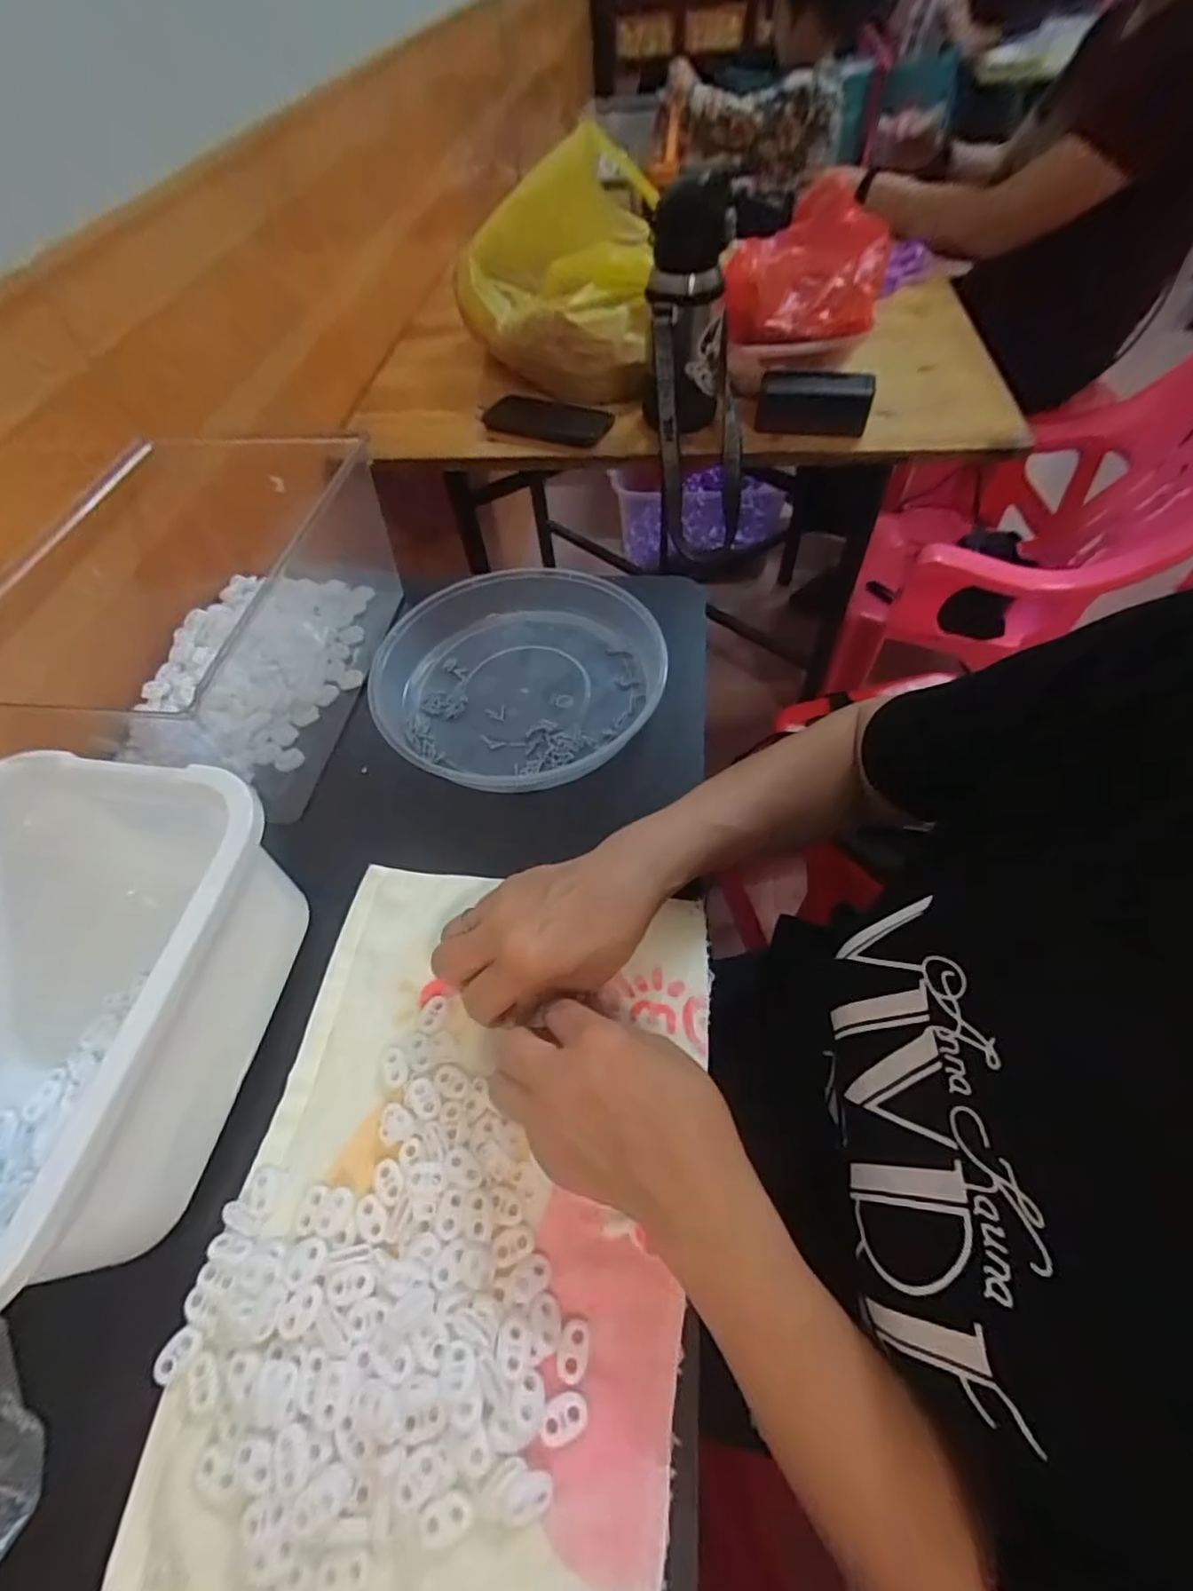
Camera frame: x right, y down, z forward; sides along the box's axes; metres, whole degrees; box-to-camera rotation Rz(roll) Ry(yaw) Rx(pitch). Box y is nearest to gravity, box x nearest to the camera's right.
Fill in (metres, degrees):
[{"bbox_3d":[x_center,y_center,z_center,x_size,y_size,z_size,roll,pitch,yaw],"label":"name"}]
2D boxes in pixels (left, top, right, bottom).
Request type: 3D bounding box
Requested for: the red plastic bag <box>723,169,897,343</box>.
[{"bbox_3d":[0.252,-0.629,0.726,0.166,0.081,0.225,12,59,12],"label":"red plastic bag"}]

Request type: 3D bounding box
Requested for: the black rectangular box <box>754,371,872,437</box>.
[{"bbox_3d":[0.258,-0.471,0.726,0.127,0.048,0.062,7,58,9],"label":"black rectangular box"}]

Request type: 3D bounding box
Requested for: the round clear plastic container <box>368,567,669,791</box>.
[{"bbox_3d":[-0.064,-0.106,0.507,0.221,0.030,0.215,-1,56,2],"label":"round clear plastic container"}]

